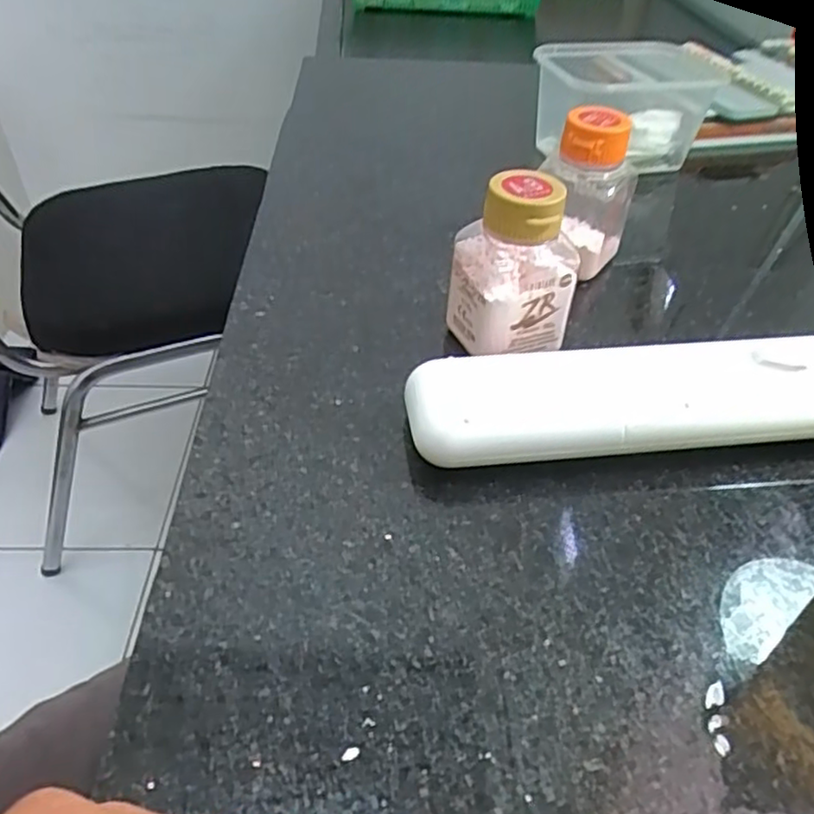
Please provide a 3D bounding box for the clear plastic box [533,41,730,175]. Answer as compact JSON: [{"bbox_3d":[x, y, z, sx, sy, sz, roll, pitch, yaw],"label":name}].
[{"bbox_3d":[0.133,-0.191,0.434,0.094,0.057,0.084,-5,43,-8],"label":"clear plastic box"}]

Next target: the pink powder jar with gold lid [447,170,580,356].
[{"bbox_3d":[0.041,-0.055,0.274,0.037,0.072,0.041,-17,46,-20],"label":"pink powder jar with gold lid"}]

